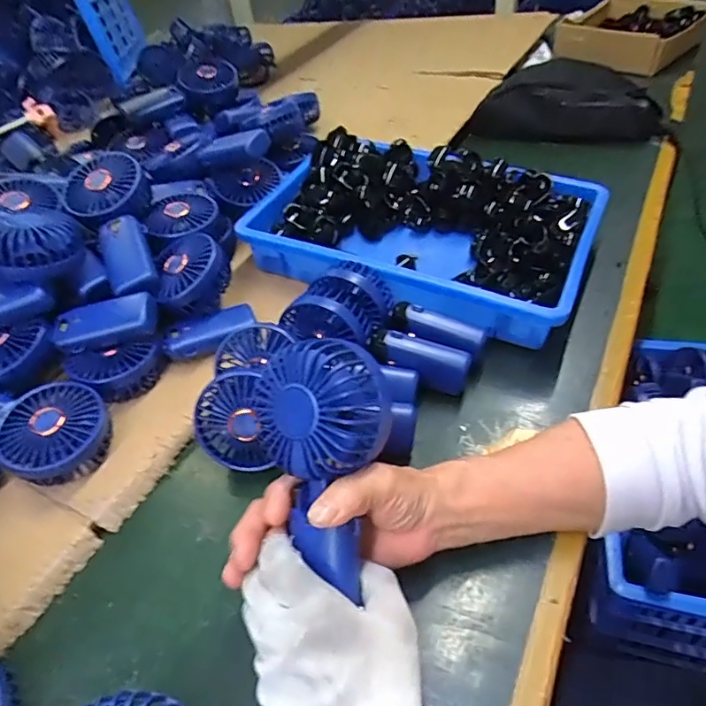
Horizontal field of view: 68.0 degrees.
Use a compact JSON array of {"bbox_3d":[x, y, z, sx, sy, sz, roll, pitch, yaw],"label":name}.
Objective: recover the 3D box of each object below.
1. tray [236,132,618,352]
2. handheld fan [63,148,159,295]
[{"bbox_3d":[0.079,-0.150,0.610,0.364,0.078,0.234,17,50,22],"label":"tray"},{"bbox_3d":[-0.246,-0.137,0.552,0.083,0.037,0.180,-19,68,-12],"label":"handheld fan"}]

